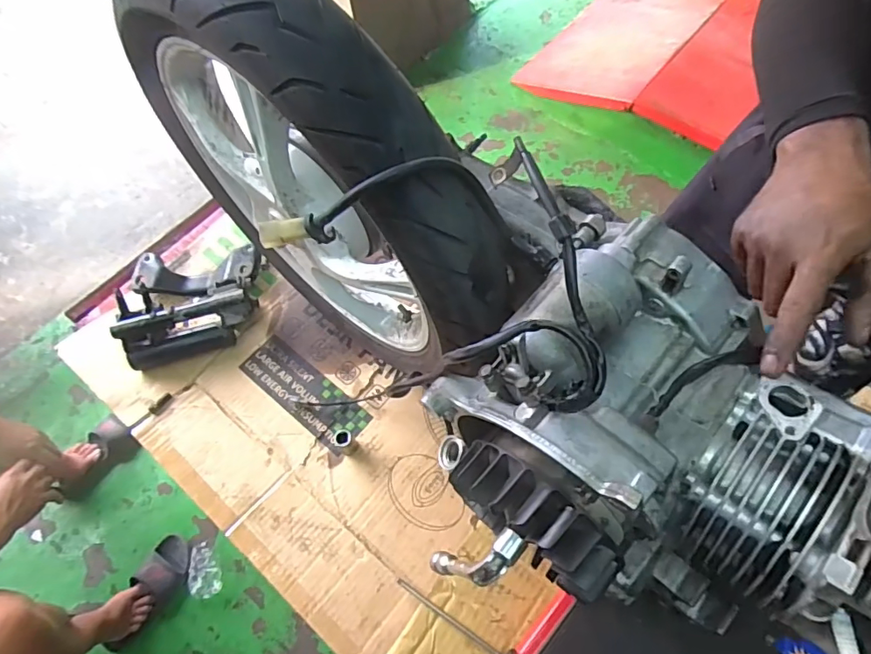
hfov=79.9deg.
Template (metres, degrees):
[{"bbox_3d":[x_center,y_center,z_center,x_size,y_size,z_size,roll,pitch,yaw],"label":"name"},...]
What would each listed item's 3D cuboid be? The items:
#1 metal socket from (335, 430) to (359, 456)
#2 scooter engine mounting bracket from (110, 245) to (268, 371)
[{"bbox_3d":[-0.115,0.150,0.669,0.021,0.041,0.025,-34,67,-13],"label":"metal socket"},{"bbox_3d":[-0.366,-0.037,0.765,0.195,0.086,0.179,-2,63,2],"label":"scooter engine mounting bracket"}]

